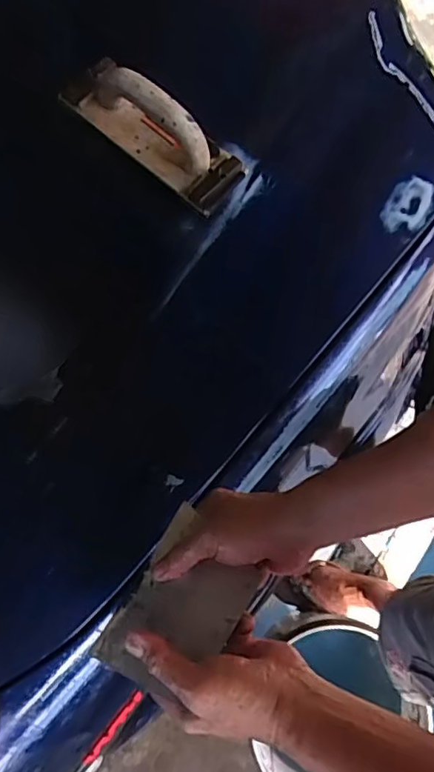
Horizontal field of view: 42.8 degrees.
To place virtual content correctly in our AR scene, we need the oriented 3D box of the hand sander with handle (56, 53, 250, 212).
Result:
[{"bbox_3d":[-0.072,-0.304,0.626,0.230,0.067,0.083,41,81,8],"label":"hand sander with handle"}]

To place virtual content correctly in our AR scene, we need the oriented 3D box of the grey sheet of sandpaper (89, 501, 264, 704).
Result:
[{"bbox_3d":[-0.032,0.180,0.456,0.099,0.006,0.139,22,71,36],"label":"grey sheet of sandpaper"}]

